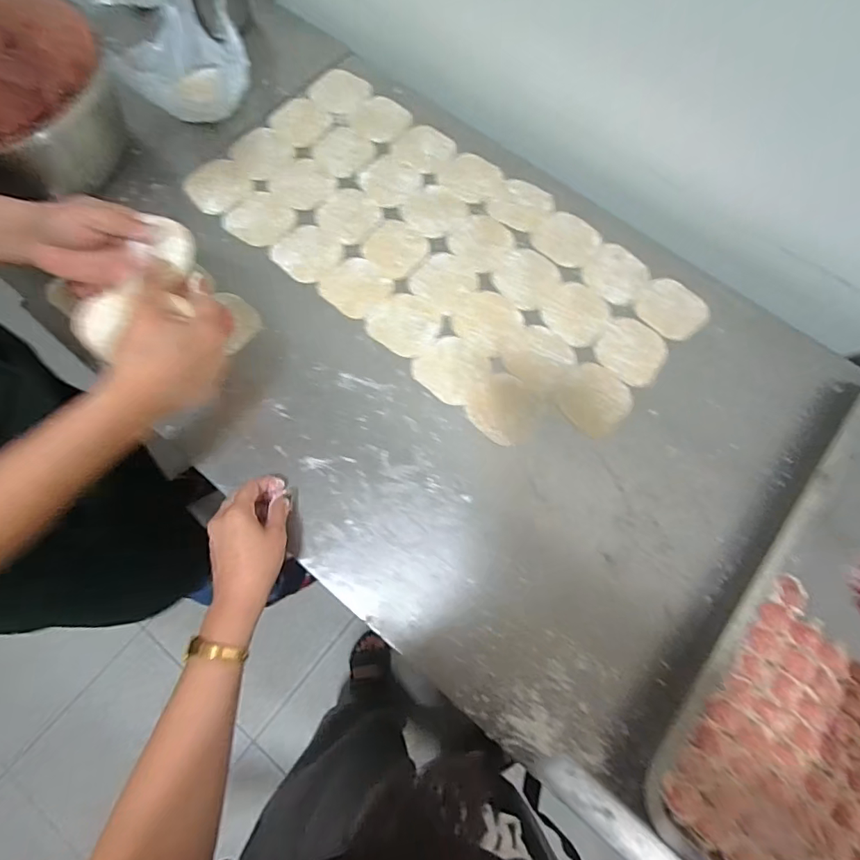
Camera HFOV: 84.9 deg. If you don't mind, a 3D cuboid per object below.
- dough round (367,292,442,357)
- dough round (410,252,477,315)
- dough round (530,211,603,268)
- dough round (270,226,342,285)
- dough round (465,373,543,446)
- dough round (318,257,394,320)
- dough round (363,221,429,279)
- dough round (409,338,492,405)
[{"bbox_3d":[-0.032,-0.137,0.593,0.085,0.004,0.077,35,75,10],"label":"dough round"},{"bbox_3d":[0.018,-0.193,0.613,0.073,0.004,0.084,41,76,12],"label":"dough round"},{"bbox_3d":[0.185,-0.261,0.639,0.073,0.013,0.082,-43,77,-13],"label":"dough round"},{"bbox_3d":[-0.162,-0.235,0.621,0.080,0.004,0.075,0,72,-1],"label":"dough round"},{"bbox_3d":[0.088,-0.026,0.553,0.077,0.004,0.083,0,72,-1],"label":"dough round"},{"bbox_3d":[-0.096,-0.185,0.607,0.076,0.004,0.075,40,76,11],"label":"dough round"},{"bbox_3d":[-0.047,-0.244,0.632,0.077,0.004,0.083,0,72,-1],"label":"dough round"},{"bbox_3d":[0.028,-0.074,0.572,0.085,0.004,0.078,0,72,-1],"label":"dough round"}]

